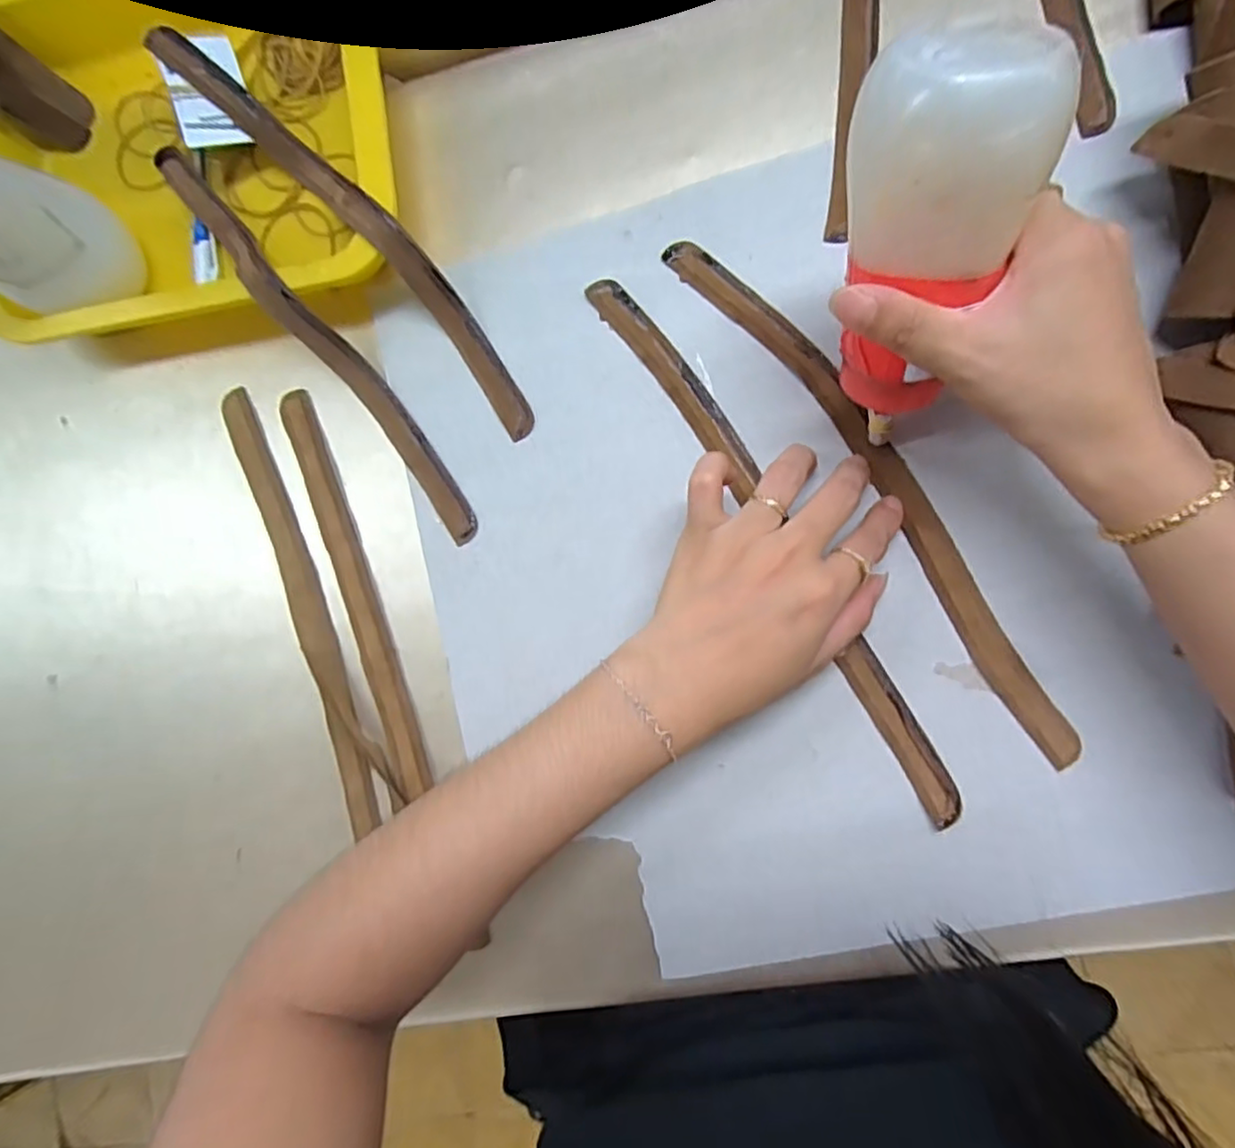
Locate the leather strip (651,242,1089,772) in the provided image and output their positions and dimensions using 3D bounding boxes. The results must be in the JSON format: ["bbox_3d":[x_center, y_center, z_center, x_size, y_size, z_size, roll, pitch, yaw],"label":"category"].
[{"bbox_3d":[0.129,-0.047,0.326,0.032,0.006,0.318,-34,83,6],"label":"leather strip"}]

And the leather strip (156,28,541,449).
[{"bbox_3d":[-0.142,-0.191,0.355,0.031,0.048,0.284,-43,83,5],"label":"leather strip"}]

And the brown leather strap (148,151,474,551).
[{"bbox_3d":[-0.175,-0.140,0.363,0.024,0.039,0.296,-40,83,6],"label":"brown leather strap"}]

